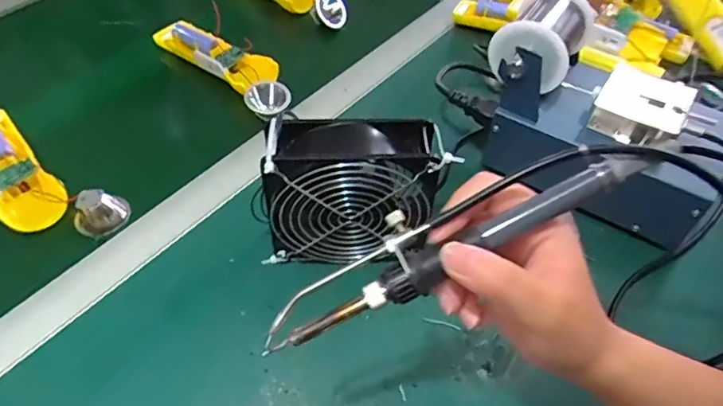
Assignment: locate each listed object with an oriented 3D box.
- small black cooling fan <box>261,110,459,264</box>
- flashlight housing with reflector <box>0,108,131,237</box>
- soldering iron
[{"bbox_3d":[-0.008,-0.005,0.409,0.132,0.123,0.058,4,52,1],"label":"small black cooling fan"},{"bbox_3d":[-0.305,-0.023,0.484,0.189,0.034,0.073,30,56,20],"label":"flashlight housing with reflector"},{"bbox_3d":[0.044,0.016,0.255,0.205,0.021,0.031,-25,54,6],"label":"soldering iron"}]

